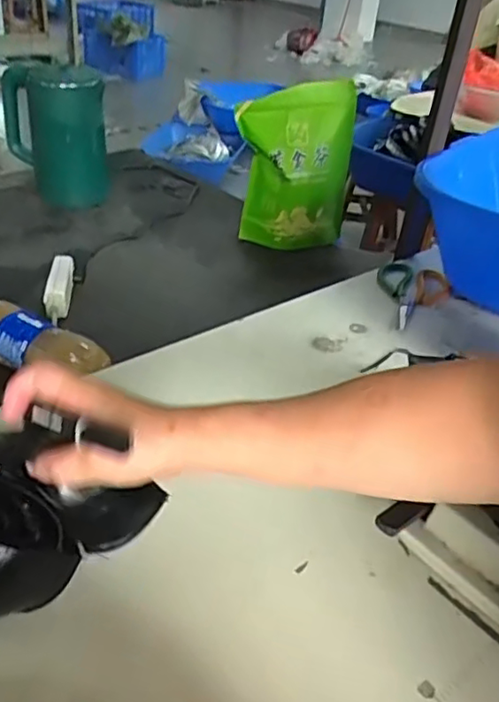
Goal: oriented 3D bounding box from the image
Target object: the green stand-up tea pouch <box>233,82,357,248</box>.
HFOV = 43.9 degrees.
[{"bbox_3d":[0.076,-0.313,1.091,0.194,0.291,0.104,11,35,7],"label":"green stand-up tea pouch"}]

